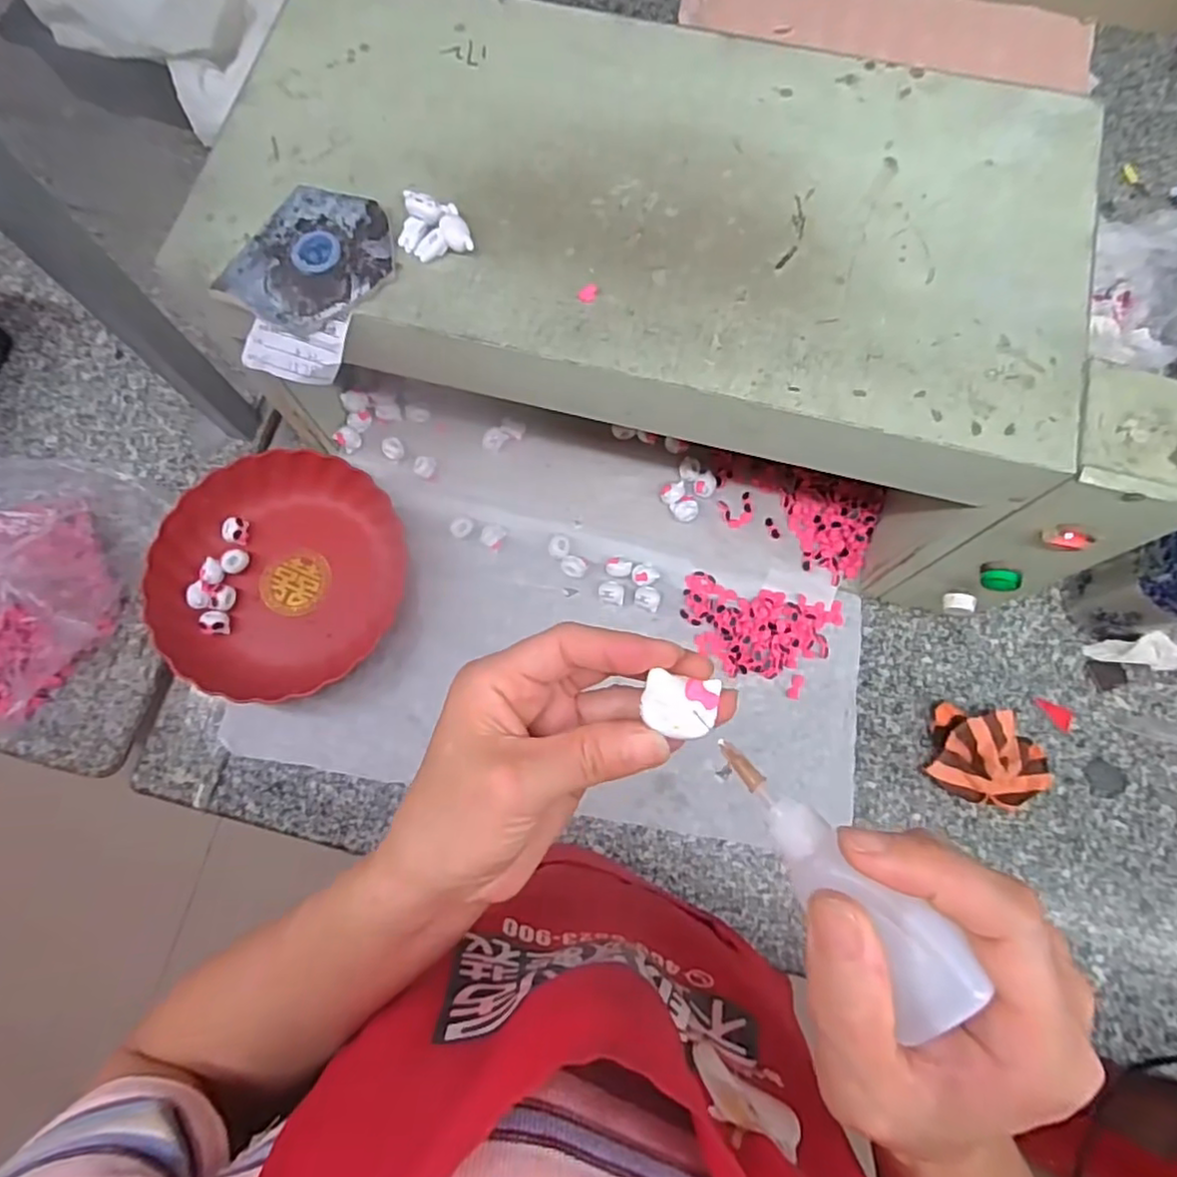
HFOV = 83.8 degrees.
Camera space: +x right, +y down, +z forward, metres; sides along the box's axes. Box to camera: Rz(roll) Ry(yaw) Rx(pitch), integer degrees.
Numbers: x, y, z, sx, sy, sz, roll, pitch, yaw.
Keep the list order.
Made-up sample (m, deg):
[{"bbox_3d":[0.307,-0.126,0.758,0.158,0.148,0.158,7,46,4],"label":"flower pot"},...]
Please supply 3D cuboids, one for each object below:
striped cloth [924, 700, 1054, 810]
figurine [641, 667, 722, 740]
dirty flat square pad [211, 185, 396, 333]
[{"bbox_3d":[0.372,0.155,0.603,0.103,0.035,0.081,14,75,4],"label":"striped cloth"},{"bbox_3d":[0.031,0.039,0.222,0.024,0.006,0.021,14,75,4],"label":"figurine"},{"bbox_3d":[-0.174,-0.210,0.419,0.085,0.009,0.101,32,77,9],"label":"dirty flat square pad"}]

